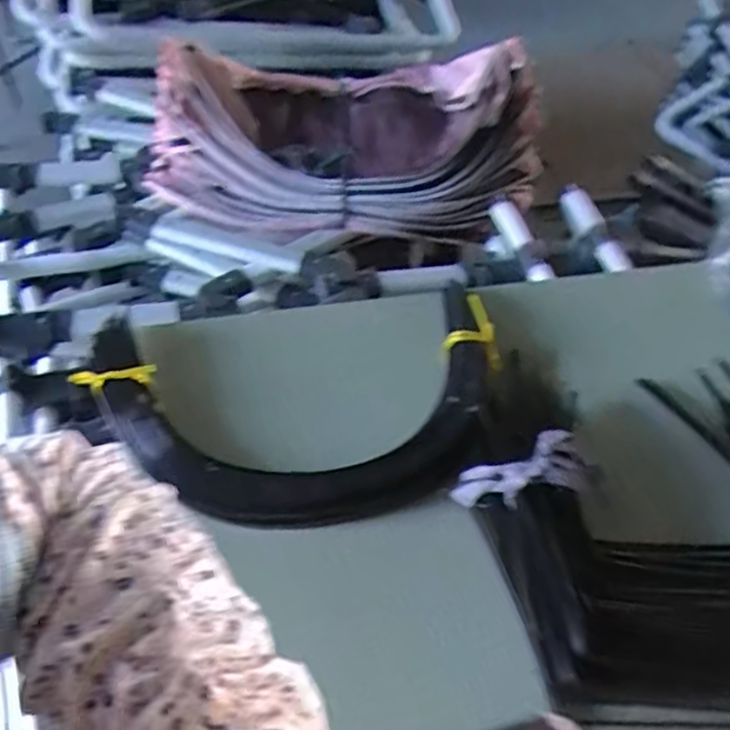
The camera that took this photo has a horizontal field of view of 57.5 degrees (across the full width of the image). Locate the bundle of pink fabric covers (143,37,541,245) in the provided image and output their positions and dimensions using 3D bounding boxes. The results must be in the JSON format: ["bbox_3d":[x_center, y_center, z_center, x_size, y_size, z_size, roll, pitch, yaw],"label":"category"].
[{"bbox_3d":[-0.035,-0.415,1.203,0.728,0.314,0.256,0,50,-6],"label":"bundle of pink fabric covers"}]

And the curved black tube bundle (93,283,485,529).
[{"bbox_3d":[-0.045,0.053,0.758,0.424,0.084,0.237,-7,51,-11],"label":"curved black tube bundle"}]

